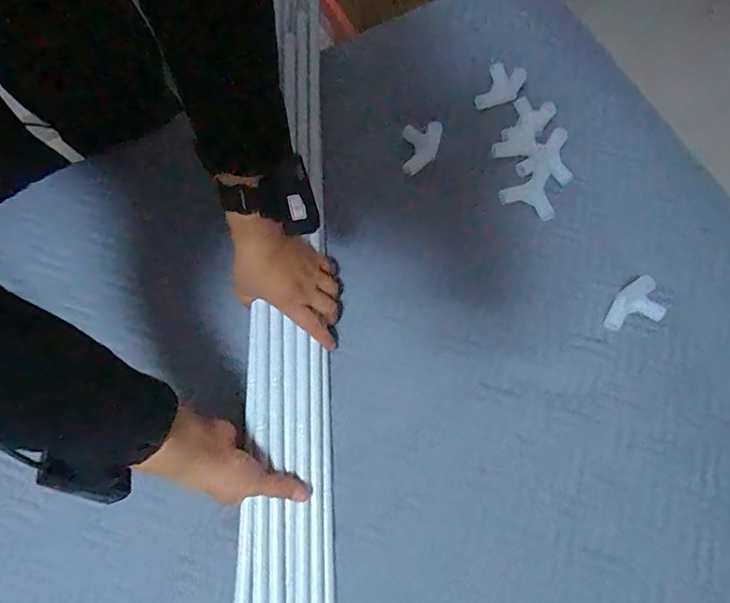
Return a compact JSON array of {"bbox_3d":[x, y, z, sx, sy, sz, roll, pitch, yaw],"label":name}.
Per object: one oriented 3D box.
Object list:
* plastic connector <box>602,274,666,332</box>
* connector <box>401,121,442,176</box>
[{"bbox_3d":[0.316,0.003,0.556,0.071,0.054,0.048,-24,73,-6],"label":"plastic connector"},{"bbox_3d":[0.070,-0.198,0.623,0.058,0.015,0.064,8,96,34],"label":"connector"}]

